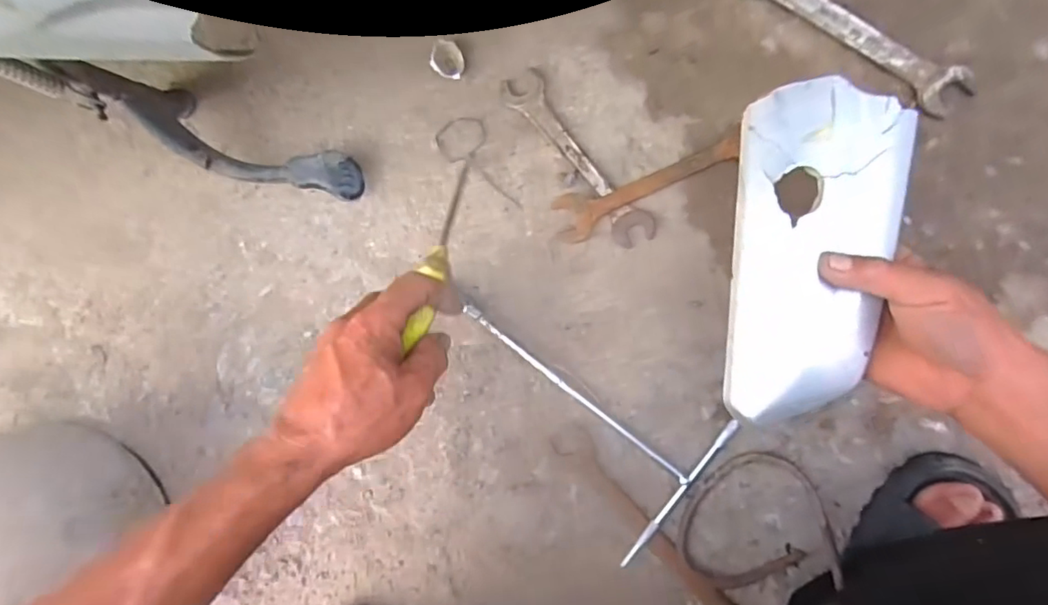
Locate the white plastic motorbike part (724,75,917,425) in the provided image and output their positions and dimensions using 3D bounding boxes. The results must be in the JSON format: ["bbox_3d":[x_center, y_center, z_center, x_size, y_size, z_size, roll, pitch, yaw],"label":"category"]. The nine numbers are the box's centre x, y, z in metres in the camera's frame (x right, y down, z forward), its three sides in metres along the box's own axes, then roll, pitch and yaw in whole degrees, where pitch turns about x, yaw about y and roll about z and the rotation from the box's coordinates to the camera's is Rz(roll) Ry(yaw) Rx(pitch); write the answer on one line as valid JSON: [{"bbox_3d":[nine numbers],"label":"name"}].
[{"bbox_3d":[0.191,-0.032,0.365,0.099,0.022,0.222,9,92,8],"label":"white plastic motorbike part"}]

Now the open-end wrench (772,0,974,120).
[{"bbox_3d":[0.274,-0.230,0.459,0.207,0.009,0.042,38,96,6],"label":"open-end wrench"}]

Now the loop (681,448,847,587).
[{"bbox_3d":[0.192,0.191,0.457,0.124,0.051,0.108,-33,86,8],"label":"loop"}]

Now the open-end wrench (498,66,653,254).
[{"bbox_3d":[0.049,-0.131,0.497,0.038,0.004,0.191,-37,86,7],"label":"open-end wrench"}]

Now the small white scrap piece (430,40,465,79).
[{"bbox_3d":[-0.070,-0.225,0.506,0.030,0.012,0.029,0,91,8],"label":"small white scrap piece"}]

